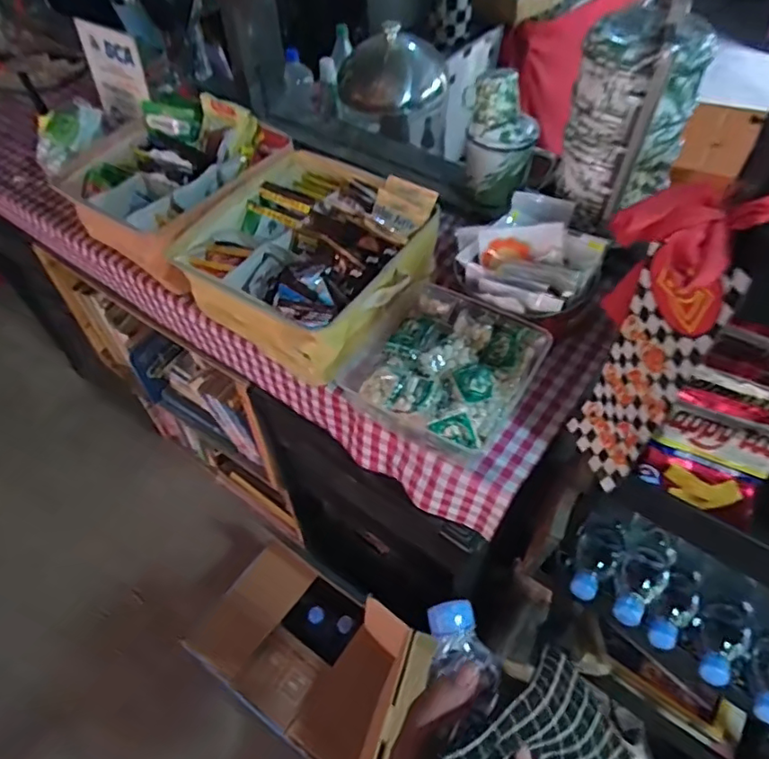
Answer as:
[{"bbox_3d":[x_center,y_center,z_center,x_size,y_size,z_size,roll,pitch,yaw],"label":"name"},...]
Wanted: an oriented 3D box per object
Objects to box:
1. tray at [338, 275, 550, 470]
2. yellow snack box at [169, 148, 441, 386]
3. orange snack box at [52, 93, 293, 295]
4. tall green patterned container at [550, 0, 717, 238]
[{"bbox_3d":[0.067,-0.015,0.707,0.210,0.081,0.185,30,59,23],"label":"tray"},{"bbox_3d":[-0.099,-0.180,0.811,0.305,0.142,0.290,34,60,25],"label":"yellow snack box"},{"bbox_3d":[-0.337,-0.323,0.918,0.307,0.120,0.272,30,59,23],"label":"orange snack box"},{"bbox_3d":[0.303,-0.337,0.693,0.139,0.293,0.123,17,54,14],"label":"tall green patterned container"}]

